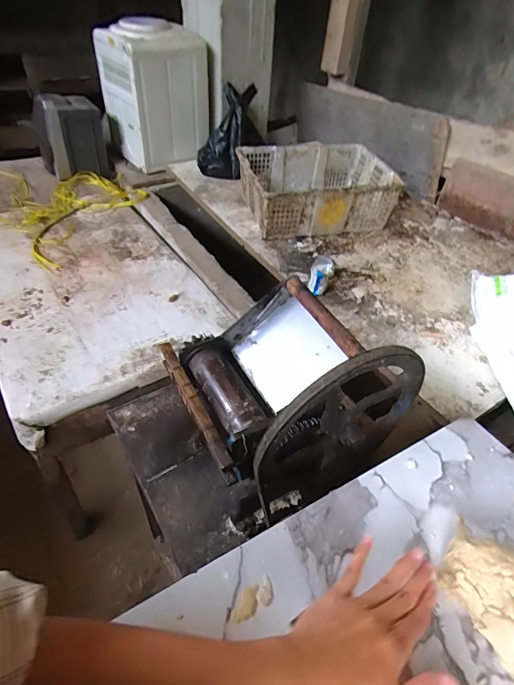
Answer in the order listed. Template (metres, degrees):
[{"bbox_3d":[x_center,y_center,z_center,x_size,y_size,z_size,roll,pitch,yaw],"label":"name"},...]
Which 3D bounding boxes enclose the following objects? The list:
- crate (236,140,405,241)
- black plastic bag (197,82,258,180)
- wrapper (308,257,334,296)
[{"bbox_3d":[0.189,-0.512,1.359,0.468,0.179,0.339,-8,47,-13],"label":"crate"},{"bbox_3d":[-0.113,-0.790,1.491,0.178,0.346,0.113,21,10,16],"label":"black plastic bag"},{"bbox_3d":[0.170,-0.176,1.093,0.061,0.055,0.148,13,46,8],"label":"wrapper"}]

